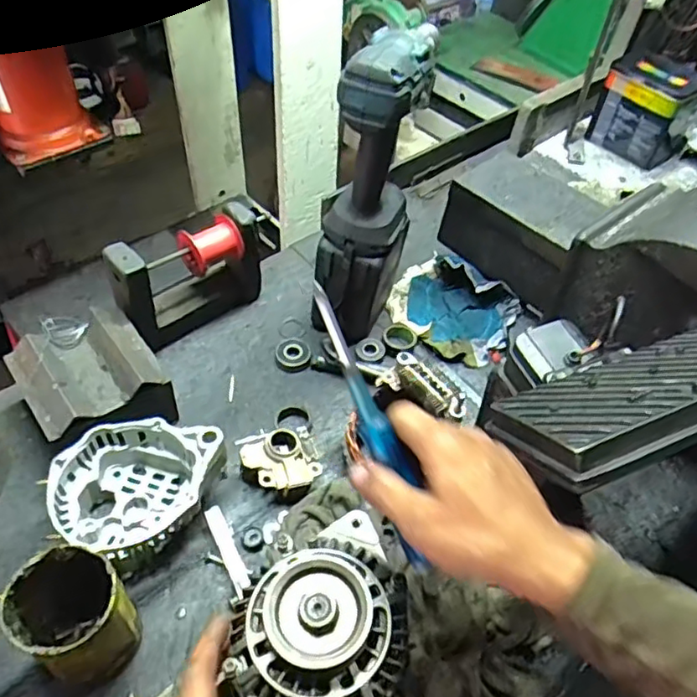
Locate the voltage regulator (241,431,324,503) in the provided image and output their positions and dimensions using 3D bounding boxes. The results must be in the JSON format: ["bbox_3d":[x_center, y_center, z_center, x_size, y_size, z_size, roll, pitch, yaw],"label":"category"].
[{"bbox_3d":[-0.066,0.117,0.600,0.063,0.034,0.065,-32,58,-27],"label":"voltage regulator"}]

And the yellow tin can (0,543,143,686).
[{"bbox_3d":[-0.207,0.206,0.467,0.084,0.117,0.072,28,53,19],"label":"yellow tin can"}]

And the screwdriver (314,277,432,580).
[{"bbox_3d":[0.019,0.052,0.391,0.022,0.018,0.197,-24,97,-22],"label":"screwdriver"}]

